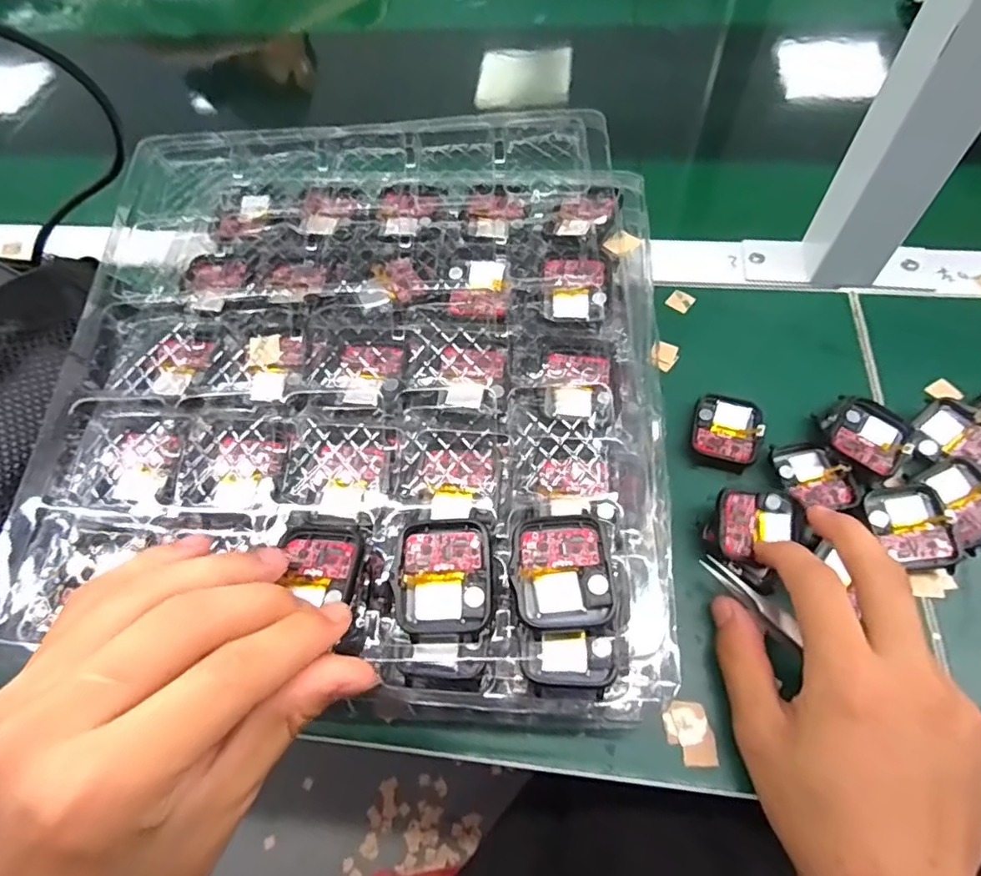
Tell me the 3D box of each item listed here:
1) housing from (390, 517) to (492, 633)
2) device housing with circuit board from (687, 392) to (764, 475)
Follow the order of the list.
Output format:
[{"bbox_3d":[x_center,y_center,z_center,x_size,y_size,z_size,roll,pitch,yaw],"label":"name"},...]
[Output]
[{"bbox_3d":[-0.018,0.053,0.224,0.037,0.011,0.042,-2,60,4],"label":"housing"},{"bbox_3d":[0.137,-0.003,0.333,0.038,0.011,0.043,17,63,14],"label":"device housing with circuit board"}]

